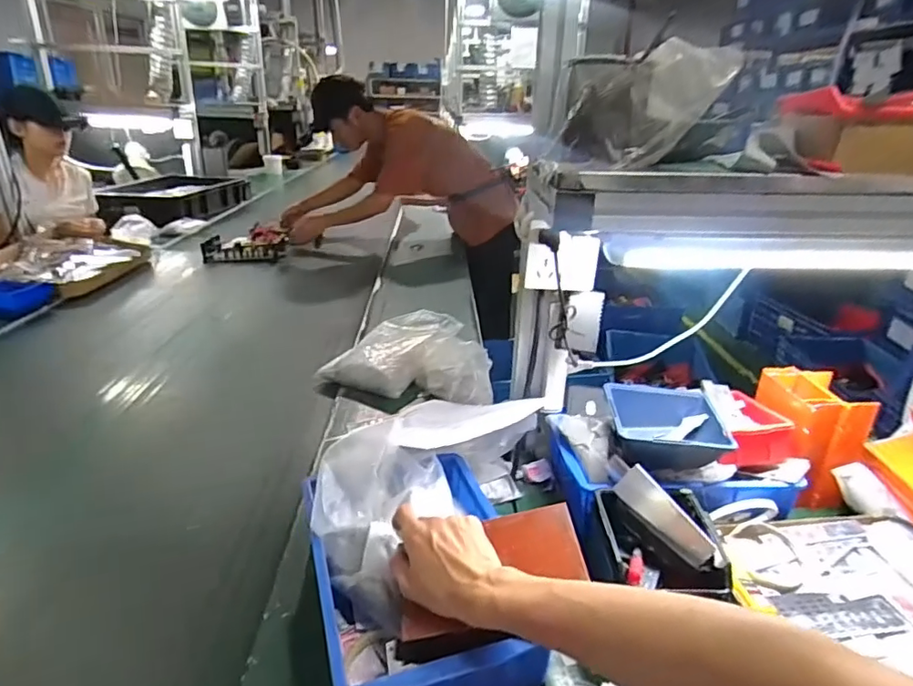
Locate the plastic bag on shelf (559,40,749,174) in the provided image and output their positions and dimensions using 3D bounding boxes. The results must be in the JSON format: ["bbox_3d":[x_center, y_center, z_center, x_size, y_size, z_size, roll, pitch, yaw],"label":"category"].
[{"bbox_3d":[0.183,-0.228,0.543,0.148,0.101,0.046,7,23,11],"label":"plastic bag on shelf"}]

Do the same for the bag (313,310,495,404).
[{"bbox_3d":[-0.080,0.009,1.124,0.328,0.099,0.248,6,23,10],"label":"bag"}]

